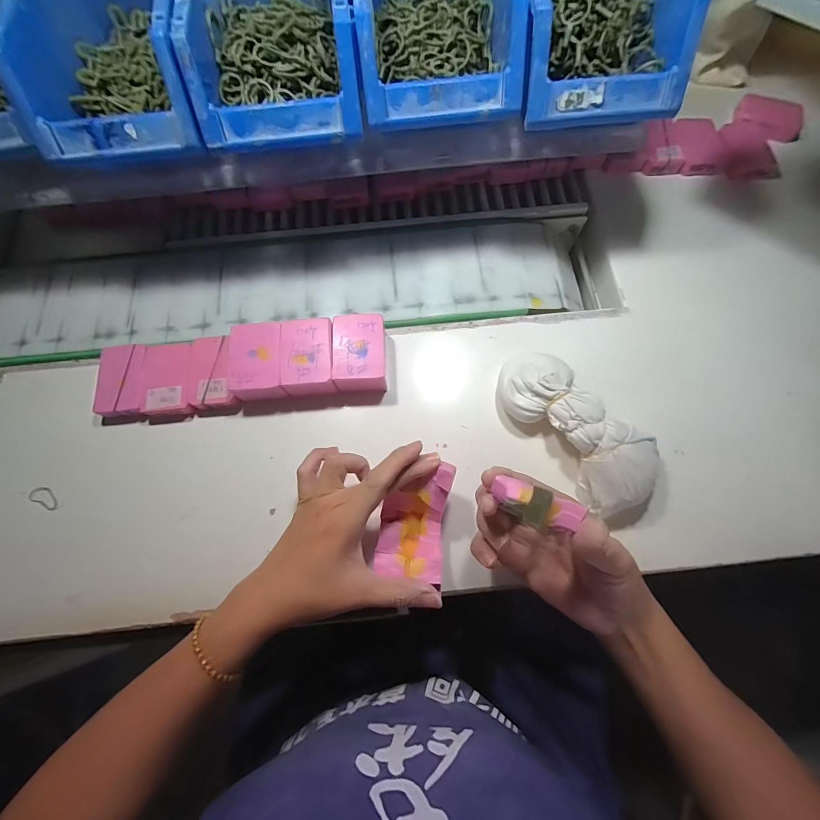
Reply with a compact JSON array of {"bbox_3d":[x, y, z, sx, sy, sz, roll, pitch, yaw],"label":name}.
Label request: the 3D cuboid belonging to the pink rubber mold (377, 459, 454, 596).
[{"bbox_3d":[0.004,0.089,0.300,0.053,0.046,0.088,9,74,3],"label":"pink rubber mold"}]

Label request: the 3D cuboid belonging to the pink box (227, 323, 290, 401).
[{"bbox_3d":[-0.146,-0.043,0.355,0.051,0.030,0.075,-10,73,-2],"label":"pink box"}]

